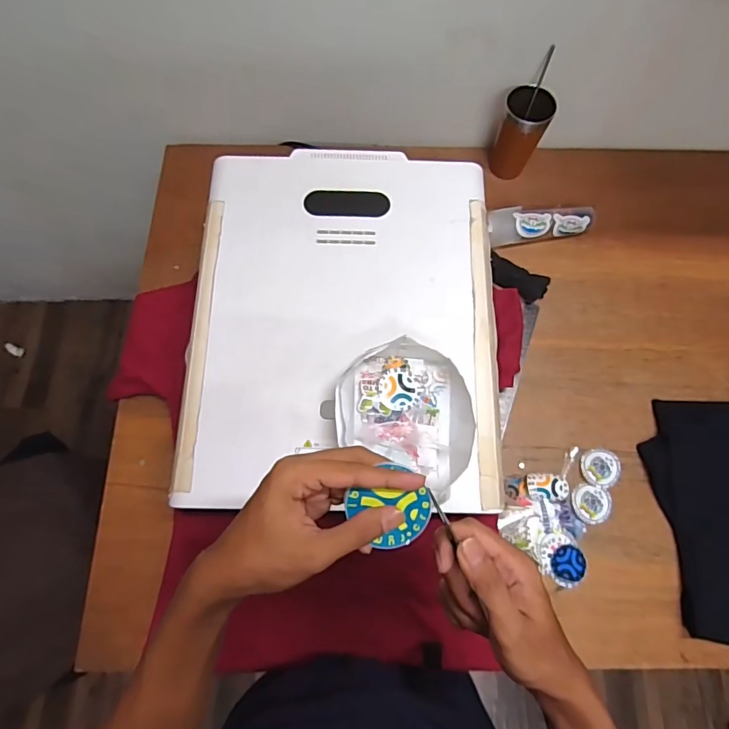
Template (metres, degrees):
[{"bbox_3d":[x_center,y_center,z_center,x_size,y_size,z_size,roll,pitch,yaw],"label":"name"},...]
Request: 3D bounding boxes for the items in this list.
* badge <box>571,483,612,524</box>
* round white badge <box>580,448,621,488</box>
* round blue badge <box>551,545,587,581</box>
[{"bbox_3d":[0.344,0.210,0.707,0.055,0.005,0.057,0,72,-1],"label":"badge"},{"bbox_3d":[0.367,0.160,0.725,0.056,0.004,0.057,0,72,-1],"label":"round white badge"},{"bbox_3d":[0.299,0.290,0.684,0.050,0.004,0.046,0,72,-1],"label":"round blue badge"}]

